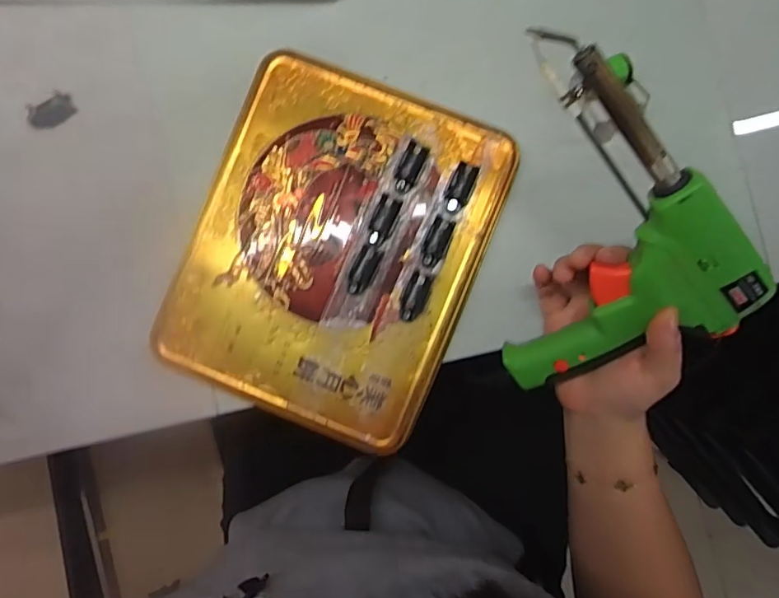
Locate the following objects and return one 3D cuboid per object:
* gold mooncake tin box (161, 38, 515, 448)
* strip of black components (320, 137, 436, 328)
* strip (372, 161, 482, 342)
[{"bbox_3d":[-0.038,-0.033,0.355,0.195,0.018,0.232,22,90,4],"label":"gold mooncake tin box"},{"bbox_3d":[-0.006,-0.043,0.349,0.028,0.013,0.136,25,90,4],"label":"strip of black components"},{"bbox_3d":[0.026,-0.031,0.347,0.027,0.013,0.129,27,90,3],"label":"strip"}]

